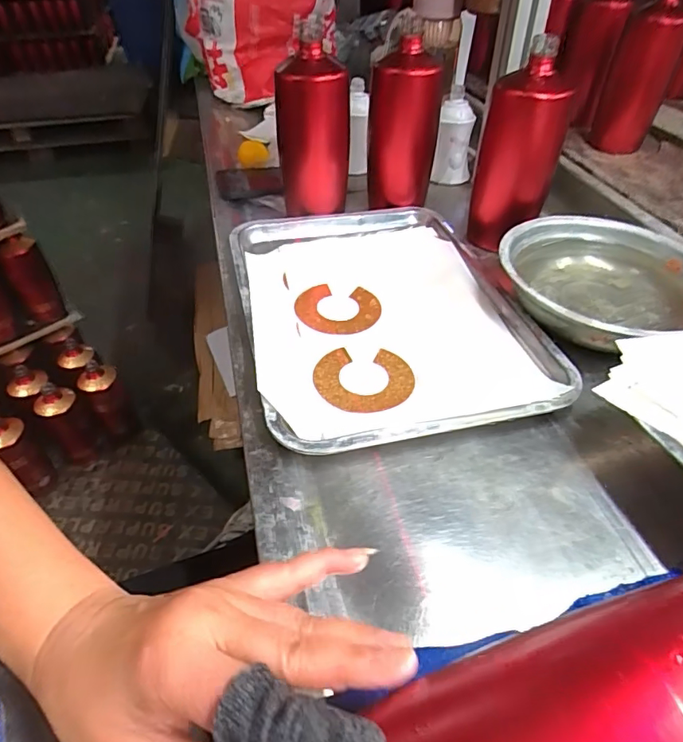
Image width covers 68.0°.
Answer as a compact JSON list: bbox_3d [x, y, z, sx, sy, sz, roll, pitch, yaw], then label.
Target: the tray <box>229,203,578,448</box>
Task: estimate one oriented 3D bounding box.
[{"bbox_3d":[0.034,-0.070,0.486,0.254,0.025,0.332,-12,46,-9],"label":"tray"}]

